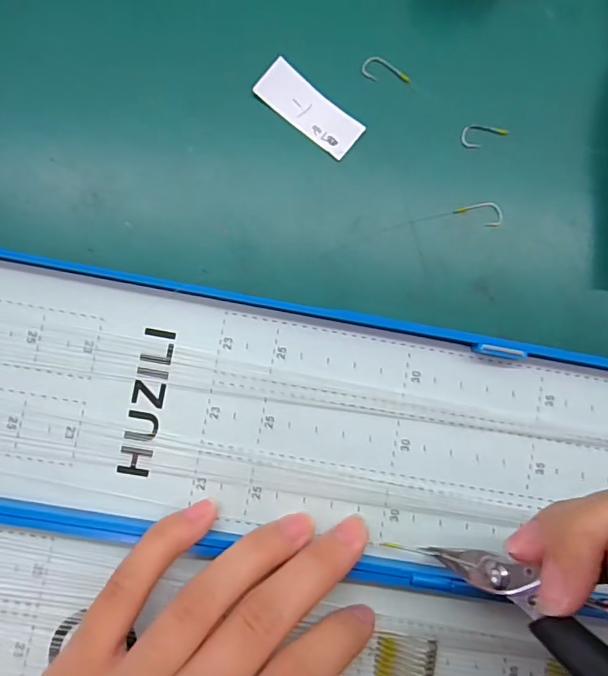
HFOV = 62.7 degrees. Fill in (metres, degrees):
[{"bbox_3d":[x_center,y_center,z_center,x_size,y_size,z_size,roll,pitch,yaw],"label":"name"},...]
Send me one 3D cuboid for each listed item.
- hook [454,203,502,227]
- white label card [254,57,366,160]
[{"bbox_3d":[0.073,-0.051,0.207,0.020,0.004,0.010,-5,84,-5],"label":"hook"},{"bbox_3d":[0.003,-0.094,0.205,0.045,0.004,0.018,39,83,-1],"label":"white label card"}]

